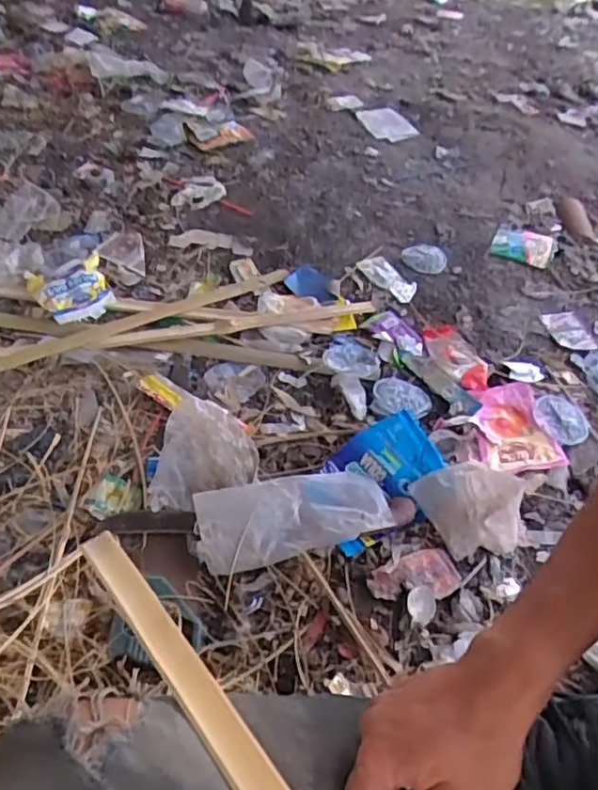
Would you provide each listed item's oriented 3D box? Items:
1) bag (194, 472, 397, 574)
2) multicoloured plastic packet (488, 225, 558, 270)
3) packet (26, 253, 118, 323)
[{"bbox_3d":[-0.007,0.157,0.849,0.245,0.042,0.109,-8,51,-11],"label":"bag"},{"bbox_3d":[0.469,-0.313,1.349,0.123,0.012,0.112,20,51,12],"label":"multicoloured plastic packet"},{"bbox_3d":[-0.393,-0.182,1.124,0.128,0.043,0.135,-22,55,-21],"label":"packet"}]

